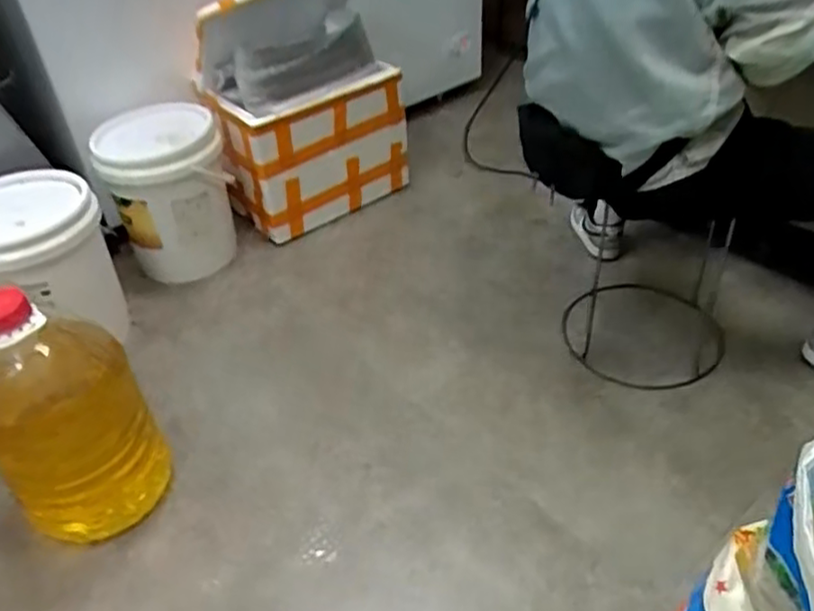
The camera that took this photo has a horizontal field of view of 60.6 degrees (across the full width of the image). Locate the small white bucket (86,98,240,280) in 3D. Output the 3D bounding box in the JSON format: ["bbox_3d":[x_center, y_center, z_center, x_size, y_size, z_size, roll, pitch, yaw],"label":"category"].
[{"bbox_3d":[-0.610,-0.276,1.816,0.311,0.384,0.377,-17,42,-15],"label":"small white bucket"}]

